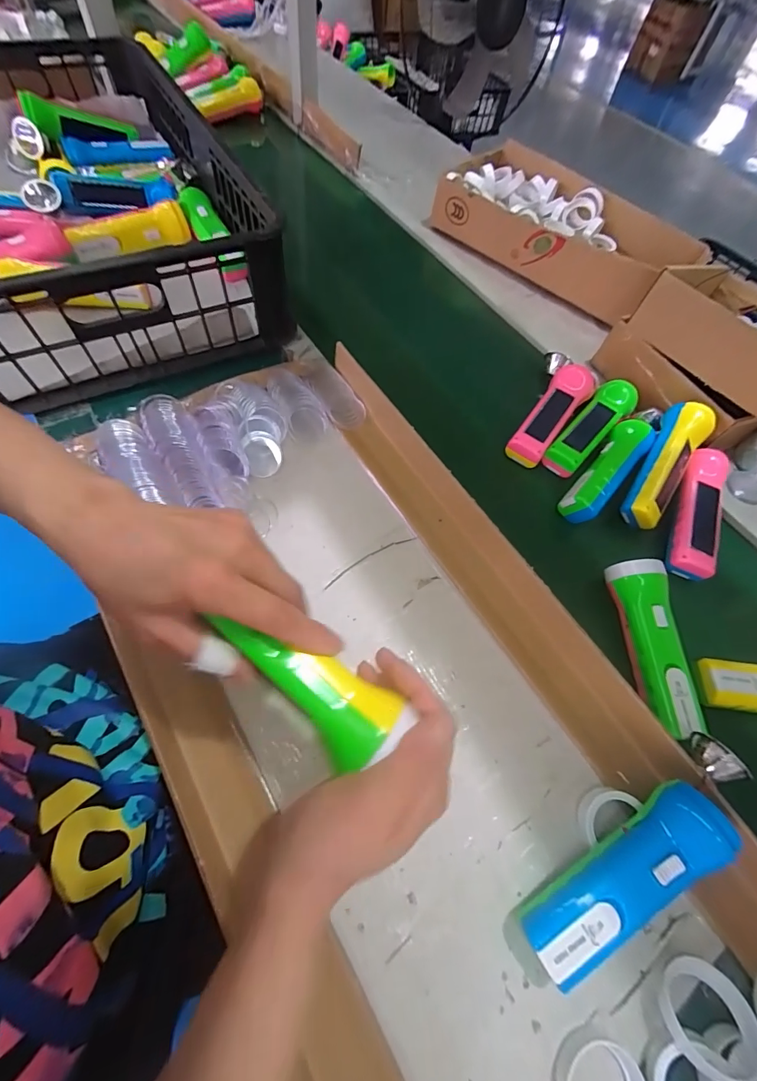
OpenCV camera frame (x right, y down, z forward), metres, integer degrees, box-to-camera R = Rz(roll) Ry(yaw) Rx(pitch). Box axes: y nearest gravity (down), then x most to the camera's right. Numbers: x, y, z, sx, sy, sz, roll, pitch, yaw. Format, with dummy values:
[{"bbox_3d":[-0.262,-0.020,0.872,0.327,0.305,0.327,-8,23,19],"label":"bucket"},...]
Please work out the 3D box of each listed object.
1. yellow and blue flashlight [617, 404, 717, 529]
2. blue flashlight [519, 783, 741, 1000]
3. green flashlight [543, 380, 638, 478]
[{"bbox_3d":[0.339,-0.089,0.475,0.047,0.039,0.163,35,81,-16],"label":"yellow and blue flashlight"},{"bbox_3d":[0.173,0.240,0.290,0.159,0.057,0.047,-29,69,-17],"label":"blue flashlight"},{"bbox_3d":[0.269,-0.146,0.514,0.049,0.031,0.166,42,70,16],"label":"green flashlight"}]

